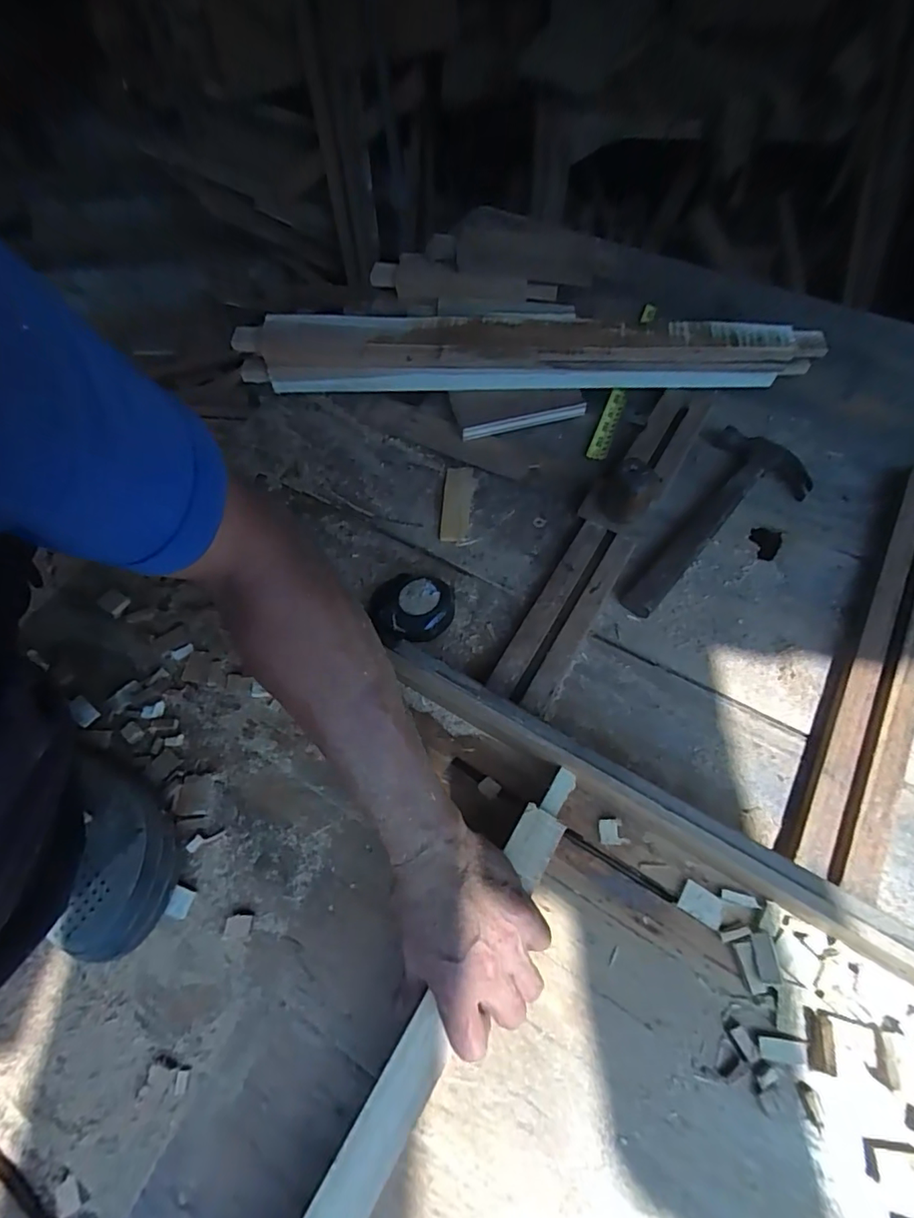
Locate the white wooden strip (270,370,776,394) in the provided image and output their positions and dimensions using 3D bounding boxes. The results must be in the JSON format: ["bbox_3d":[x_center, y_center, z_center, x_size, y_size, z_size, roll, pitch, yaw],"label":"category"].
[{"bbox_3d":[0.071,-0.277,0.641,0.597,0.034,0.007,1,64,3],"label":"white wooden strip"}]

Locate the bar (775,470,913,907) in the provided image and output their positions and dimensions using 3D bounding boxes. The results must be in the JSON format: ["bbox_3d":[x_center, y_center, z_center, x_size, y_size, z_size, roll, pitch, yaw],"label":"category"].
[{"bbox_3d":[0.402,0.033,0.481,0.065,0.027,0.452,30,68,15],"label":"bar"}]

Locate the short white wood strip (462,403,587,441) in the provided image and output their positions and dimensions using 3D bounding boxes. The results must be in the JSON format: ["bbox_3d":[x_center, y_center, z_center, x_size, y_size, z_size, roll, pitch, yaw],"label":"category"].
[{"bbox_3d":[0.082,-0.228,0.635,0.151,0.010,0.014,-13,64,-4],"label":"short white wood strip"}]

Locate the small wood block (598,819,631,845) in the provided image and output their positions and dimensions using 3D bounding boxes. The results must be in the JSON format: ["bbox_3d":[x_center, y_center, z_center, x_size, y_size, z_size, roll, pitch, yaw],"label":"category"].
[{"bbox_3d":[0.127,0.182,0.427,0.022,0.008,0.020,-4,64,0],"label":"small wood block"}]

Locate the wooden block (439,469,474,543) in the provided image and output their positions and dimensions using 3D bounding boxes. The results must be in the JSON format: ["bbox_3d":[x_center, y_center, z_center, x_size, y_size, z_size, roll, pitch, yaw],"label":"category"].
[{"bbox_3d":[0.000,-0.120,0.591,0.033,0.004,0.102,5,64,5],"label":"wooden block"}]

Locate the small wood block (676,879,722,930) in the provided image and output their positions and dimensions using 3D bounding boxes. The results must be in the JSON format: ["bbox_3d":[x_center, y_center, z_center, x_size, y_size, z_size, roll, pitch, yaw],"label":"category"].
[{"bbox_3d":[0.187,0.226,0.401,0.030,0.008,0.021,28,68,15],"label":"small wood block"}]

